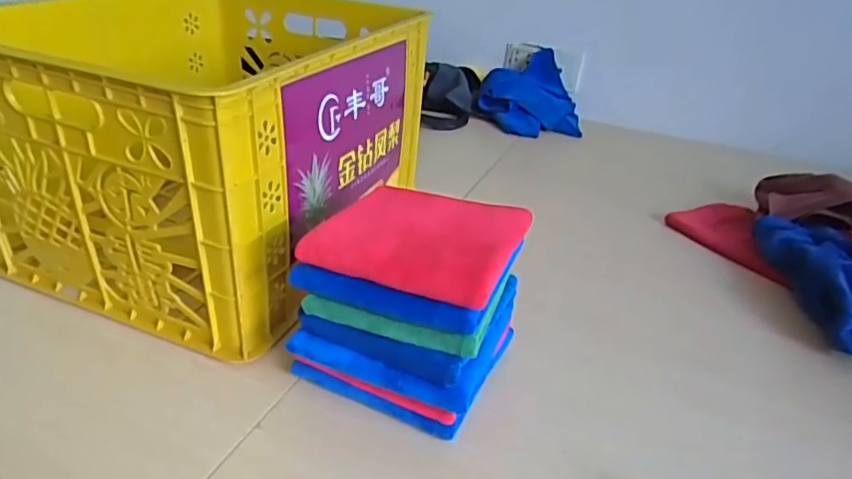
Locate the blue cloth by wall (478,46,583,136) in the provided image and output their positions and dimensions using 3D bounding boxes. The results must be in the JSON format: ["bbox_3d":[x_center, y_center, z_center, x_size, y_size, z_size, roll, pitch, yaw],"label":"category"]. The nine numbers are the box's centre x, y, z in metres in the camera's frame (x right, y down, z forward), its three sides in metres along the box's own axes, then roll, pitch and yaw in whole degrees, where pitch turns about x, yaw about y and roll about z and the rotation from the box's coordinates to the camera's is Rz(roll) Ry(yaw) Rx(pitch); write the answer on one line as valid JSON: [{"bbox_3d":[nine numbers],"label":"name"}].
[{"bbox_3d":[0.245,-0.317,1.323,0.226,0.065,0.231,-16,67,-14],"label":"blue cloth by wall"}]

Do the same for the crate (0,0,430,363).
[{"bbox_3d":[-0.244,-0.135,0.759,0.373,0.283,0.478,16,32,18],"label":"crate"}]

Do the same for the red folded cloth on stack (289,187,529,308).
[{"bbox_3d":[-0.001,-0.009,0.520,0.159,0.024,0.155,16,32,18],"label":"red folded cloth on stack"}]

